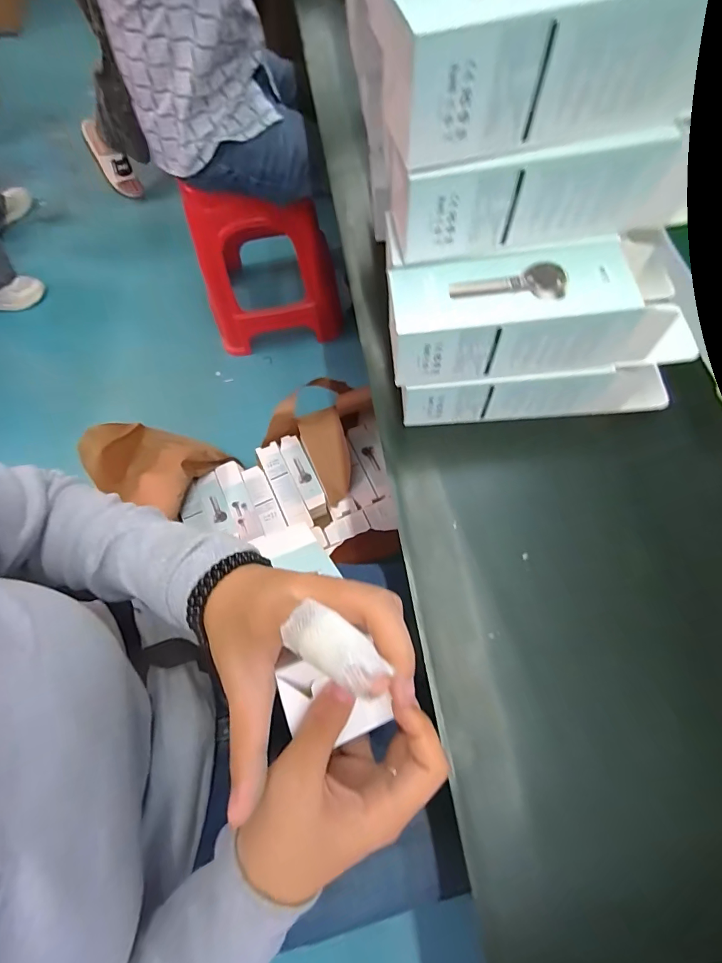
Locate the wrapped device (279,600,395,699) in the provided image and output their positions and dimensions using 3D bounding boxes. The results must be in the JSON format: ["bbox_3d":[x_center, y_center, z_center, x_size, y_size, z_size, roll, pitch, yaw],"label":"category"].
[{"bbox_3d":[-0.011,0.062,0.155,0.044,0.012,0.018,18,65,41],"label":"wrapped device"}]

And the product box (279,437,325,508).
[{"bbox_3d":[-0.160,-0.030,1.115,0.055,0.039,0.216,-24,68,-8],"label":"product box"}]

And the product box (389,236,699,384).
[{"bbox_3d":[0.134,-0.126,0.311,0.232,0.061,0.070,-5,67,0],"label":"product box"}]

